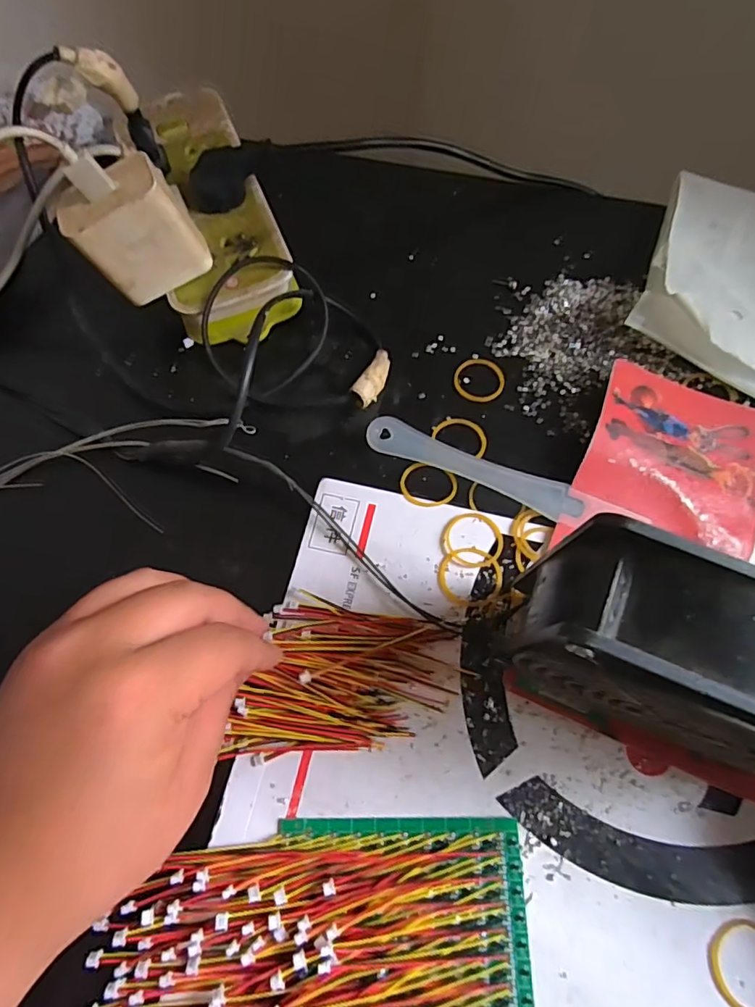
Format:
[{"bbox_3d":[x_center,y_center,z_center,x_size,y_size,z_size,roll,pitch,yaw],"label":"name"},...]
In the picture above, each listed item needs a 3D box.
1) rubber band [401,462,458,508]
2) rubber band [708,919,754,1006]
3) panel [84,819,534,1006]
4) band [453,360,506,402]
[{"bbox_3d":[0.028,-0.009,0.290,0.030,0.004,0.025,17,69,7],"label":"rubber band"},{"bbox_3d":[0.147,0.182,0.209,0.032,0.005,0.030,13,68,5],"label":"rubber band"},{"bbox_3d":[-0.025,0.178,0.202,0.165,0.017,0.094,-2,68,-1],"label":"panel"},{"bbox_3d":[0.061,-0.075,0.320,0.030,0.004,0.030,12,68,5],"label":"band"}]

